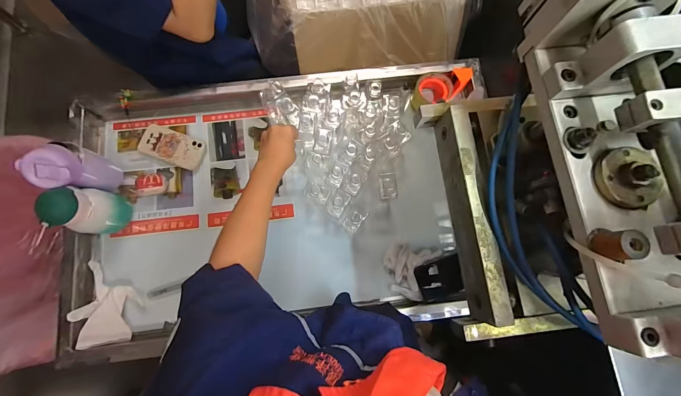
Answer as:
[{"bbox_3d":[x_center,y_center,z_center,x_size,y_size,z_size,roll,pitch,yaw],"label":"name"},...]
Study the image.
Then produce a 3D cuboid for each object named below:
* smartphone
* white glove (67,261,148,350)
[{"bbox_3d":[-0.409,-0.125,0.722,0.153,0.018,0.078,22,80,-2],"label":"smartphone"},{"bbox_3d":[-0.500,0.229,0.643,0.126,0.053,0.164,2,79,-1],"label":"white glove"}]

